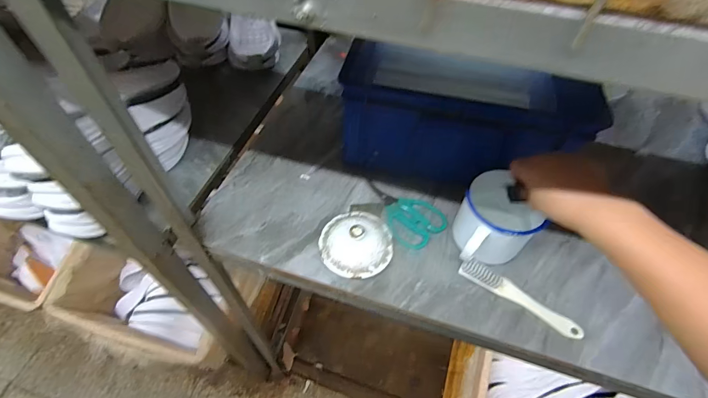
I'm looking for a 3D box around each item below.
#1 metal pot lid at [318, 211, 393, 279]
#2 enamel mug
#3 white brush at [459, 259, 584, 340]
[{"bbox_3d":[0.003,0.056,0.492,0.099,0.048,0.102,1,54,-2],"label":"metal pot lid"},{"bbox_3d":[0.185,0.032,0.483,0.122,0.094,0.091,-30,60,-22],"label":"enamel mug"},{"bbox_3d":[0.218,0.129,0.466,0.161,0.014,0.028,29,58,18],"label":"white brush"}]

